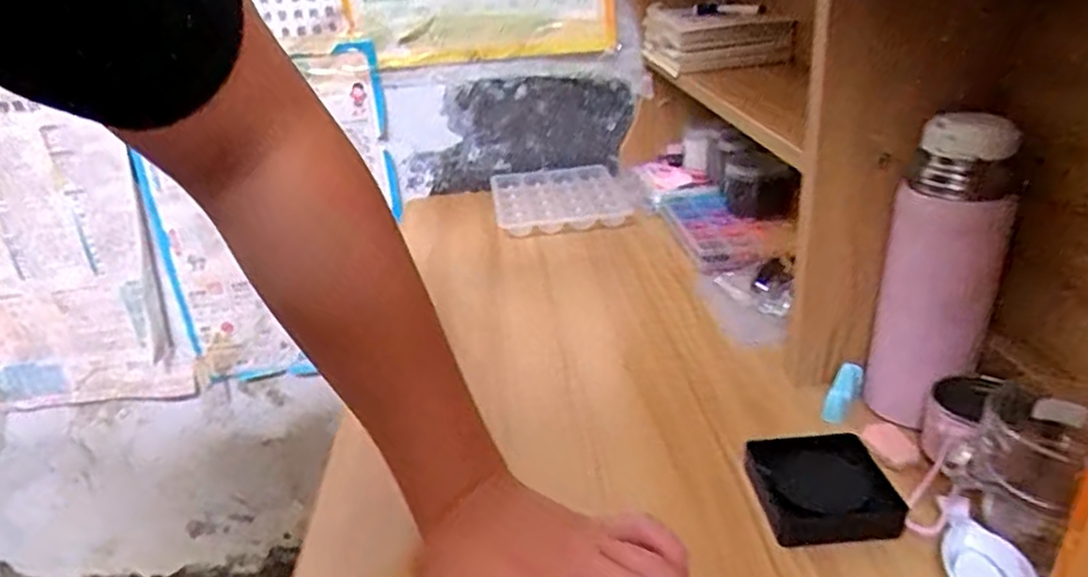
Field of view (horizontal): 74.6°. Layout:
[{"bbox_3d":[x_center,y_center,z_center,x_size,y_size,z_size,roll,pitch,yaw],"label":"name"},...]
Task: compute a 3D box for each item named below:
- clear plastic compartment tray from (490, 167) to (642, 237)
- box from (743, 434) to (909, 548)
[{"bbox_3d":[0.032,-0.120,0.982,0.198,0.040,0.183,-5,25,-3],"label":"clear plastic compartment tray"},{"bbox_3d":[0.177,0.128,0.462,0.078,0.023,0.077,-5,25,-4],"label":"box"}]

